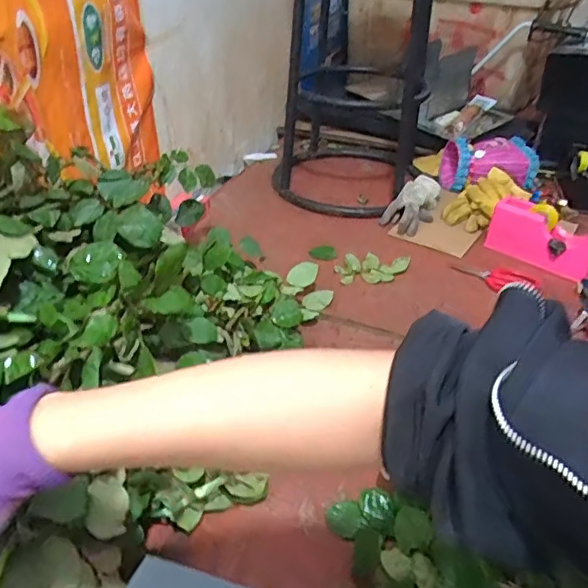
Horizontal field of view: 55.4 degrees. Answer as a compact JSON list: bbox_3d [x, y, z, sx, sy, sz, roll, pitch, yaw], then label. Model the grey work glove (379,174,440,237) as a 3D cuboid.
[{"bbox_3d":[0.261,-0.191,1.214,0.084,0.059,0.187,23,53,28],"label":"grey work glove"}]

